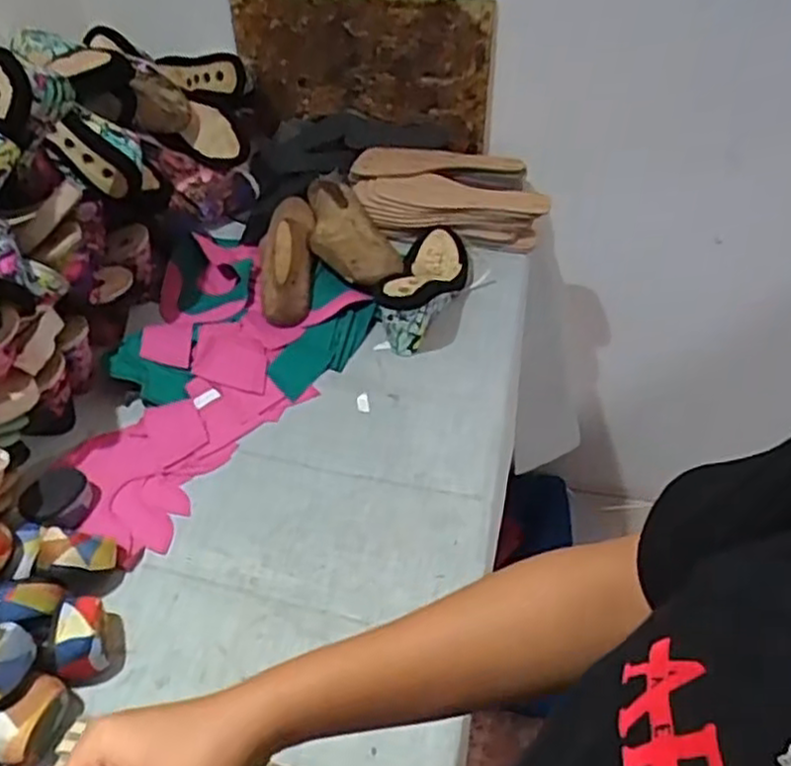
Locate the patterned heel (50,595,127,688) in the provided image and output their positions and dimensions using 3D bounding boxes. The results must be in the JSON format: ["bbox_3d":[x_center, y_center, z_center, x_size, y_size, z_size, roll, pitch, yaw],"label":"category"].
[{"bbox_3d":[-0.254,0.205,0.599,0.046,0.052,0.067,-10,45,-8],"label":"patterned heel"}]

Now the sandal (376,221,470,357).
[{"bbox_3d":[0.037,-0.131,0.889,0.084,0.092,0.228,8,46,11],"label":"sandal"}]

